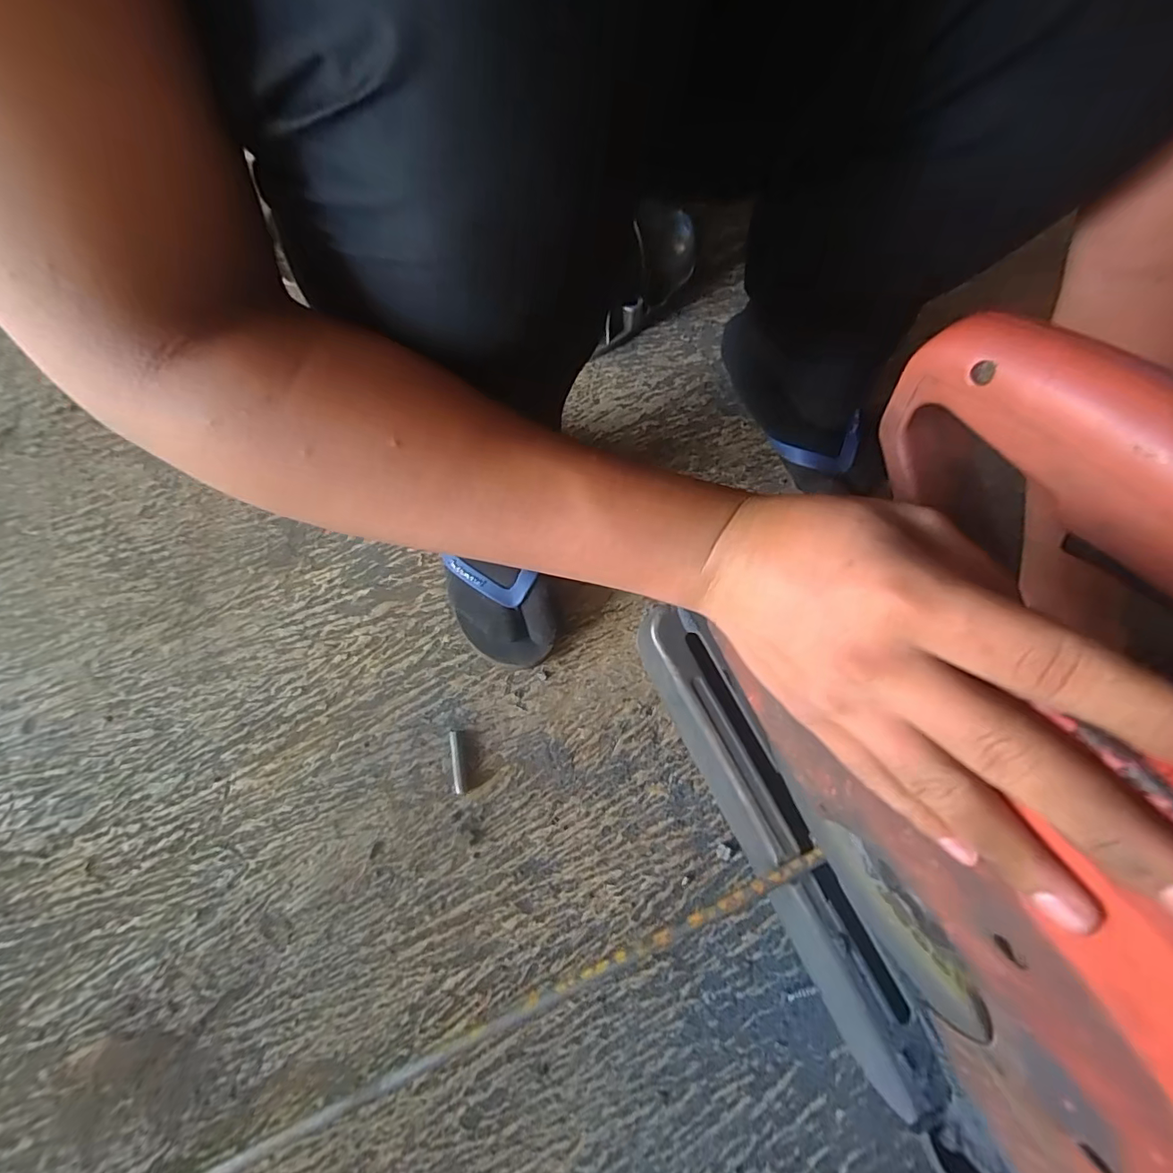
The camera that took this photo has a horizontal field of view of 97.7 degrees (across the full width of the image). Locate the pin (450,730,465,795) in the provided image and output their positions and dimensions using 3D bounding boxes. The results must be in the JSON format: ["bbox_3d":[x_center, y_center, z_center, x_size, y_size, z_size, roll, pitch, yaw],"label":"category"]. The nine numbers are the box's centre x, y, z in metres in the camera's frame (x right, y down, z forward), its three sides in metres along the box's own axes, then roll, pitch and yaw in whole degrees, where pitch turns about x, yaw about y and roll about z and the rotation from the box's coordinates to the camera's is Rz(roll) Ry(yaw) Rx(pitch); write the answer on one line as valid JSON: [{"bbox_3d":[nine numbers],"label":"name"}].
[{"bbox_3d":[-0.123,0.167,0.485,0.011,0.009,0.057,-9,75,-3],"label":"pin"}]

